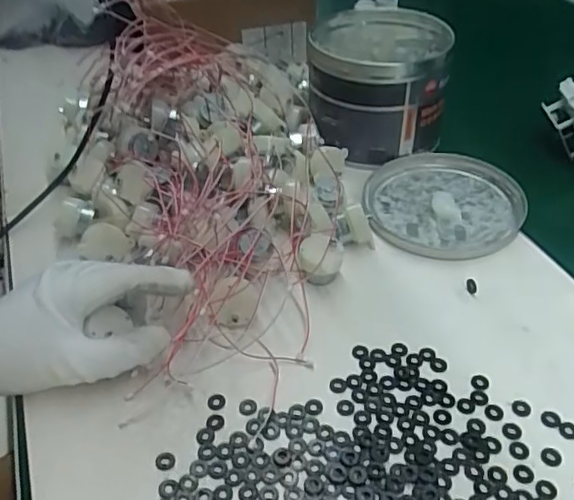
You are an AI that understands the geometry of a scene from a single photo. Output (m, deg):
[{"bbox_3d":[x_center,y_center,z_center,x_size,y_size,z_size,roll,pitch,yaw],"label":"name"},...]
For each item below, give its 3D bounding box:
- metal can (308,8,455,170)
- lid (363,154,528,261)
[{"bbox_3d":[0.086,-0.154,0.568,0.117,0.106,0.133,6,41,8],"label":"metal can"},{"bbox_3d":[0.134,-0.040,0.506,0.132,0.015,0.132,-1,40,1],"label":"lid"}]

